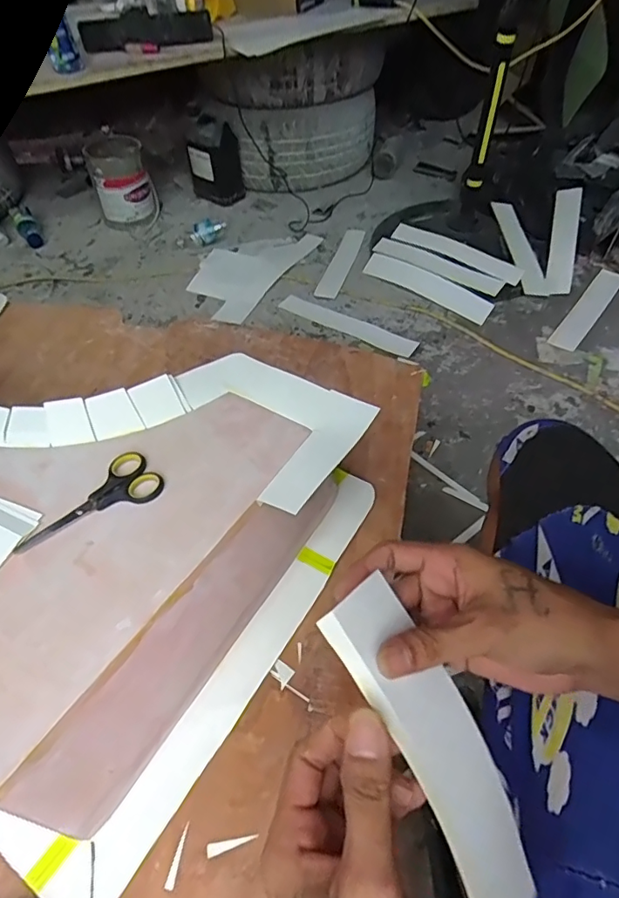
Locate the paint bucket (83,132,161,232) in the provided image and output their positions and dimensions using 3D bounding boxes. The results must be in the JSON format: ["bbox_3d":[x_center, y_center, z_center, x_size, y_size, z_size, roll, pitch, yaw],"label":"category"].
[{"bbox_3d":[-0.568,-0.813,1.552,0.173,0.213,0.160,-14,52,-10],"label":"paint bucket"}]

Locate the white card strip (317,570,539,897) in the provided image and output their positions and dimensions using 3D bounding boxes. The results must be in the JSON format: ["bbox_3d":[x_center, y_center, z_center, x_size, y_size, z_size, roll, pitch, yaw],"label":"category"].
[{"bbox_3d":[0.072,0.165,0.273,0.062,0.012,0.195,-22,83,-47],"label":"white card strip"}]

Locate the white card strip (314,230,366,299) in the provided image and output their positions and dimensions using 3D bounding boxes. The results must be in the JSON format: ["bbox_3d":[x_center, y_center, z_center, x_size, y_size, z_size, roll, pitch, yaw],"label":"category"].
[{"bbox_3d":[0.093,-0.525,1.410,0.064,0.011,0.361,13,53,12],"label":"white card strip"}]

